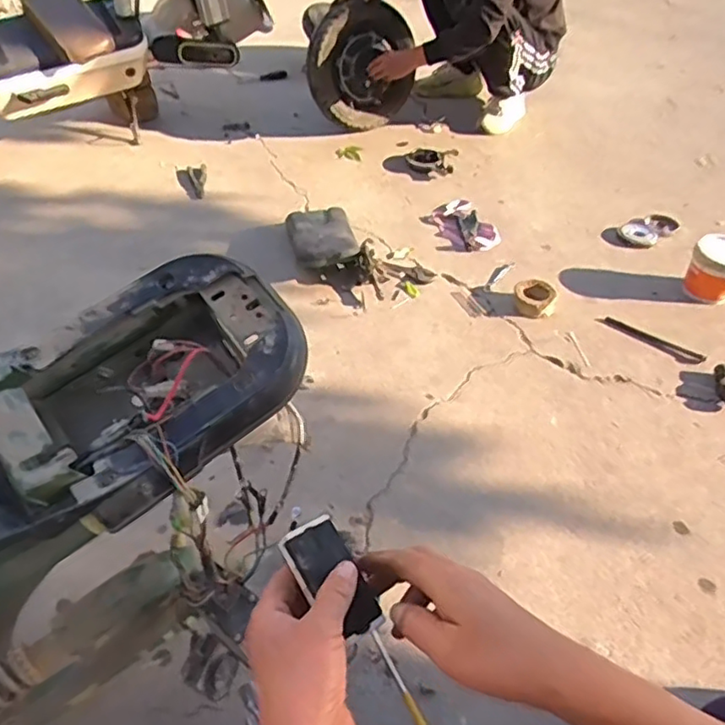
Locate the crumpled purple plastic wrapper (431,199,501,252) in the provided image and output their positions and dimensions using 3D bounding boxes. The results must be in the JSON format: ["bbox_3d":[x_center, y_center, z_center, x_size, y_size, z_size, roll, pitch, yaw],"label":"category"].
[{"bbox_3d":[0.281,-0.377,1.722,0.140,0.036,0.240,-17,45,-16],"label":"crumpled purple plastic wrapper"}]

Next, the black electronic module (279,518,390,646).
[{"bbox_3d":[-0.019,0.148,0.425,0.042,0.015,0.084,-34,81,-32],"label":"black electronic module"}]

